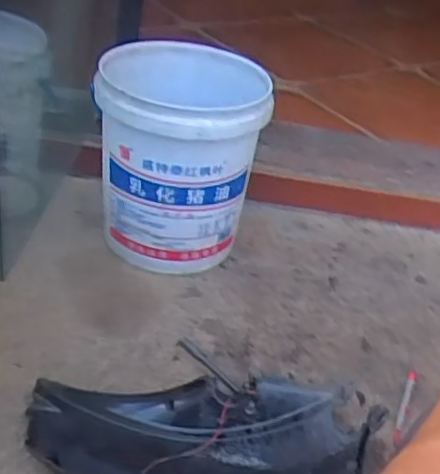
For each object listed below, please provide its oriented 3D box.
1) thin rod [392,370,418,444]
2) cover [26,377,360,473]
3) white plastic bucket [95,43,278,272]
[{"bbox_3d":[0.286,0.258,1.012,0.014,0.015,0.157,19,36,16],"label":"thin rod"},{"bbox_3d":[-0.031,0.269,0.859,0.438,0.065,0.204,5,35,-4],"label":"cover"},{"bbox_3d":[-0.074,-0.135,1.179,0.268,0.348,0.284,7,33,-4],"label":"white plastic bucket"}]

